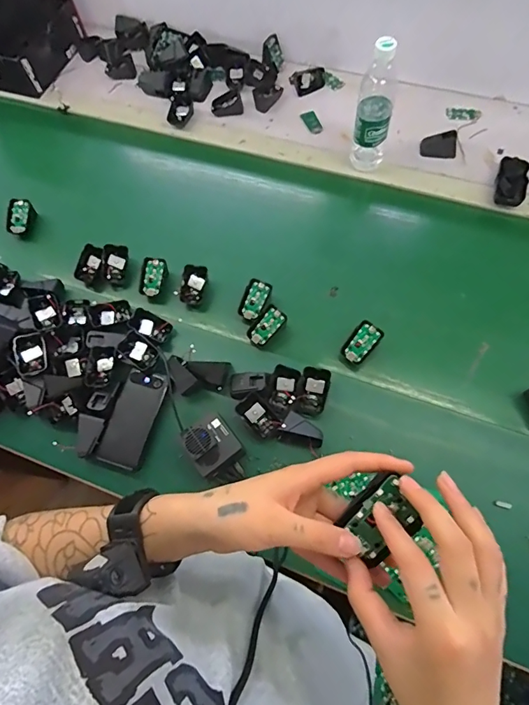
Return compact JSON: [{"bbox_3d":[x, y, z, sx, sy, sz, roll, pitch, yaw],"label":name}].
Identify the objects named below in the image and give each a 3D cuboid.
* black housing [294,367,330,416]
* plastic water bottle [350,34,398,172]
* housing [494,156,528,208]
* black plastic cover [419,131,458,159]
[{"bbox_3d":[0.077,0.060,0.673,0.044,0.022,0.073,14,97,9],"label":"black housing"},{"bbox_3d":[0.192,-0.418,0.750,0.063,0.226,0.055,9,69,8],"label":"plastic water bottle"},{"bbox_3d":[0.457,-0.312,0.796,0.053,0.029,0.096,17,70,11],"label":"housing"},{"bbox_3d":[0.343,-0.408,0.851,0.070,0.048,0.014,7,31,29],"label":"black plastic cover"}]

